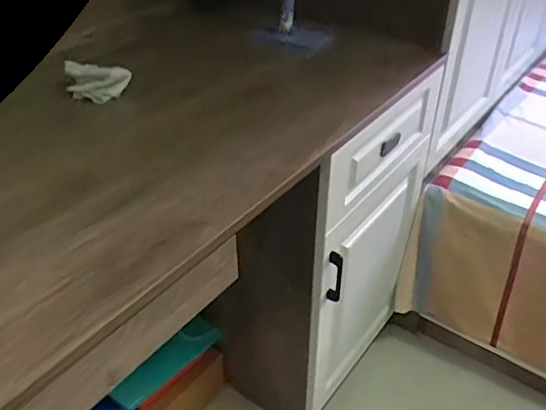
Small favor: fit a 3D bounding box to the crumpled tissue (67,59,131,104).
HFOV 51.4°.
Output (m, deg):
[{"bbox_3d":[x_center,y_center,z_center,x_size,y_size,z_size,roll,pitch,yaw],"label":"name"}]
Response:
[{"bbox_3d":[-0.281,-0.206,0.917,0.099,0.095,0.053,3,61,-9],"label":"crumpled tissue"}]

